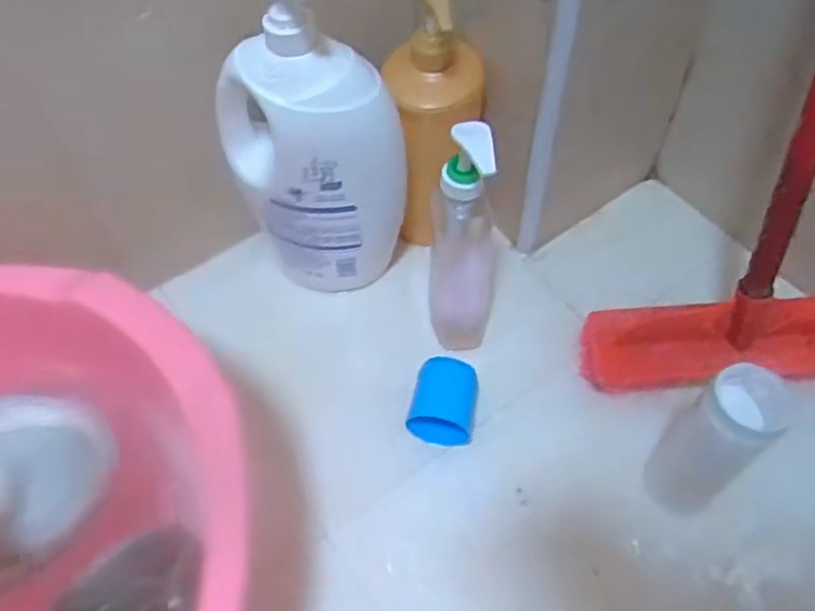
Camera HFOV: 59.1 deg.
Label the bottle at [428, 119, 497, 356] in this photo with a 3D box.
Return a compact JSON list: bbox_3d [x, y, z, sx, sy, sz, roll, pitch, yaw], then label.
[{"bbox_3d":[0.044,-0.047,0.573,0.051,0.241,0.051,2,58,4],"label":"bottle"}]

